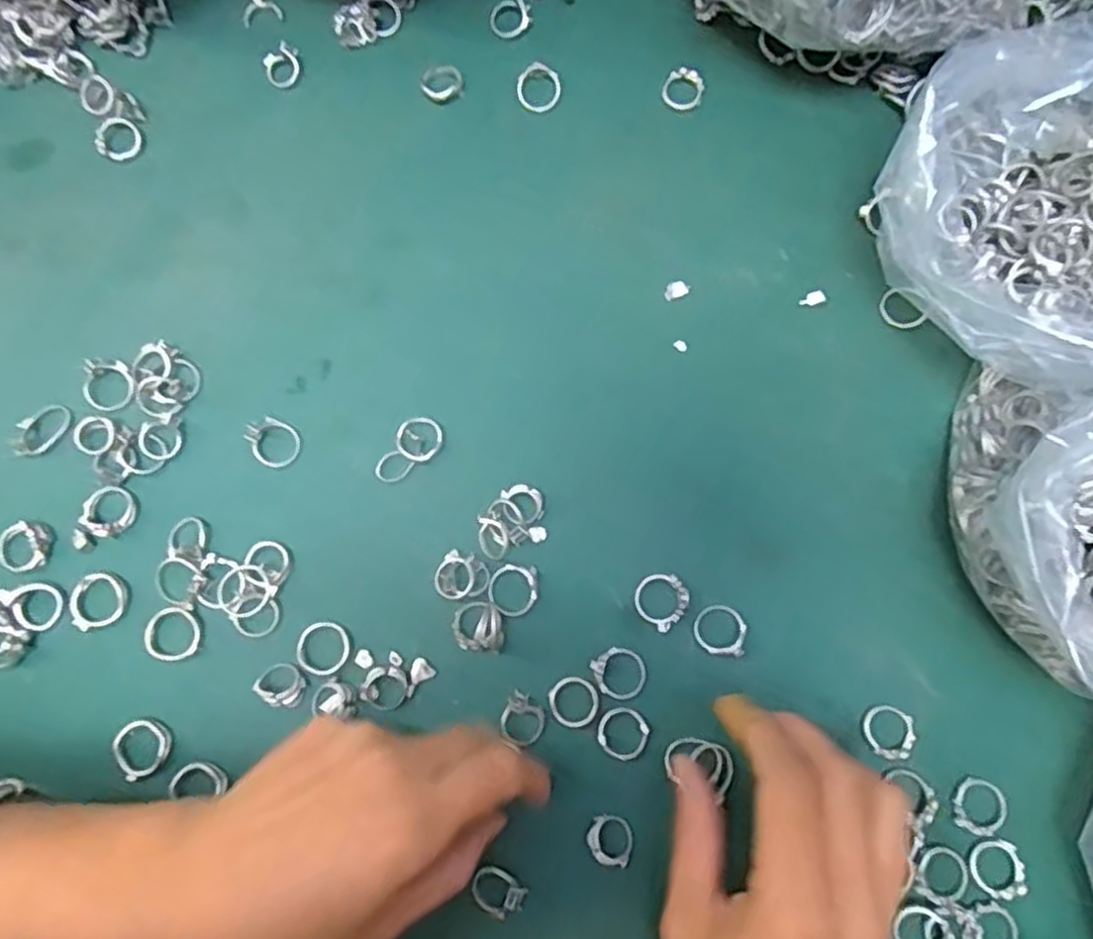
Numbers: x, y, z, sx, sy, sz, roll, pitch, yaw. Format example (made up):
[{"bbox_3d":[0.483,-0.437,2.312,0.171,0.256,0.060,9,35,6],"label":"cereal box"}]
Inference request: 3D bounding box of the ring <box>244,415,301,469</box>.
[{"bbox_3d":[-0.123,-0.013,0.342,0.024,0.007,0.020,42,81,8],"label":"ring"}]

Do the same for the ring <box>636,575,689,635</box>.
[{"bbox_3d":[0.049,0.055,0.322,0.021,0.008,0.022,0,77,0],"label":"ring"}]

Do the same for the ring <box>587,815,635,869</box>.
[{"bbox_3d":[0.026,0.146,0.300,0.018,0.004,0.018,0,77,0],"label":"ring"}]

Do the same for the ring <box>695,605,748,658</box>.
[{"bbox_3d":[0.073,0.067,0.319,0.021,0.004,0.020,0,77,0],"label":"ring"}]

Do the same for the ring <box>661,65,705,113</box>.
[{"bbox_3d":[0.069,-0.190,0.380,0.019,0.004,0.024,13,78,3],"label":"ring"}]

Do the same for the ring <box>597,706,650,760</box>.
[{"bbox_3d":[0.031,0.107,0.309,0.020,0.004,0.020,0,77,0],"label":"ring"}]

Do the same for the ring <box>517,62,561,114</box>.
[{"bbox_3d":[-0.004,-0.190,0.379,0.022,0.007,0.022,0,77,0],"label":"ring"}]

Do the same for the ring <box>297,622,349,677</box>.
[{"bbox_3d":[-0.094,0.075,0.321,0.022,0.005,0.022,0,77,0],"label":"ring"}]

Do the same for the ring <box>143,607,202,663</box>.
[{"bbox_3d":[-0.159,0.070,0.322,0.024,0.004,0.022,0,77,0],"label":"ring"}]

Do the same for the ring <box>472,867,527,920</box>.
[{"bbox_3d":[-0.018,0.166,0.297,0.021,0.004,0.016,40,80,8],"label":"ring"}]

